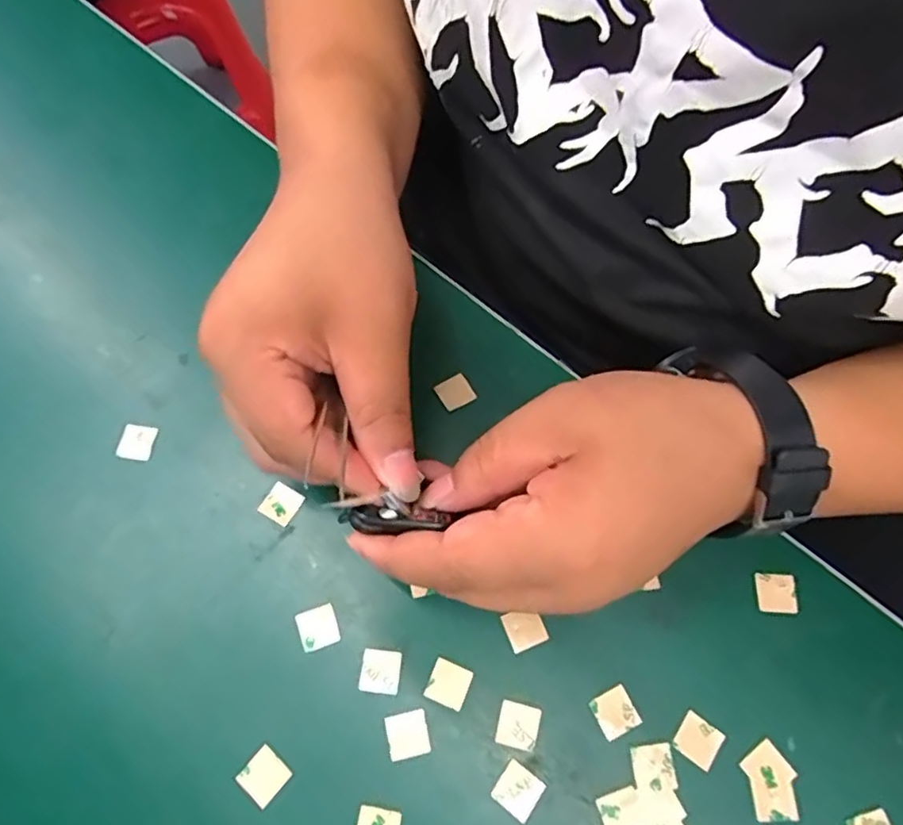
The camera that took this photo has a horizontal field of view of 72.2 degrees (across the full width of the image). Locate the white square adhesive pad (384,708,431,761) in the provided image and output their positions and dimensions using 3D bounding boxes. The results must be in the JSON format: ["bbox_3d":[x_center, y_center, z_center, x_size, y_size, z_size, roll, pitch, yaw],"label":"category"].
[{"bbox_3d":[-0.017,0.124,0.239,0.016,0.004,0.016,-13,66,-2],"label":"white square adhesive pad"}]

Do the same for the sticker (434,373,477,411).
[{"bbox_3d":[0.002,-0.010,0.294,0.015,0.004,0.015,-32,73,-6],"label":"sticker"}]

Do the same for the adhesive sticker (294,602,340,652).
[{"bbox_3d":[-0.055,0.088,0.254,0.015,0.004,0.016,-20,70,-6],"label":"adhesive sticker"}]

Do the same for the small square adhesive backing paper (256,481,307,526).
[{"bbox_3d":[-0.075,0.040,0.272,0.015,0.004,0.016,29,72,12],"label":"small square adhesive backing paper"}]

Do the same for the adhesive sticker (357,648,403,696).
[{"bbox_3d":[-0.029,0.104,0.248,0.015,0.004,0.016,5,68,4],"label":"adhesive sticker"}]

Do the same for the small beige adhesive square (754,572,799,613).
[{"bbox_3d":[0.135,0.075,0.258,0.016,0.004,0.016,0,68,7],"label":"small beige adhesive square"}]

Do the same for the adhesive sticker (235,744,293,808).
[{"bbox_3d":[-0.071,0.137,0.233,0.016,0.004,0.016,39,74,15],"label":"adhesive sticker"}]

